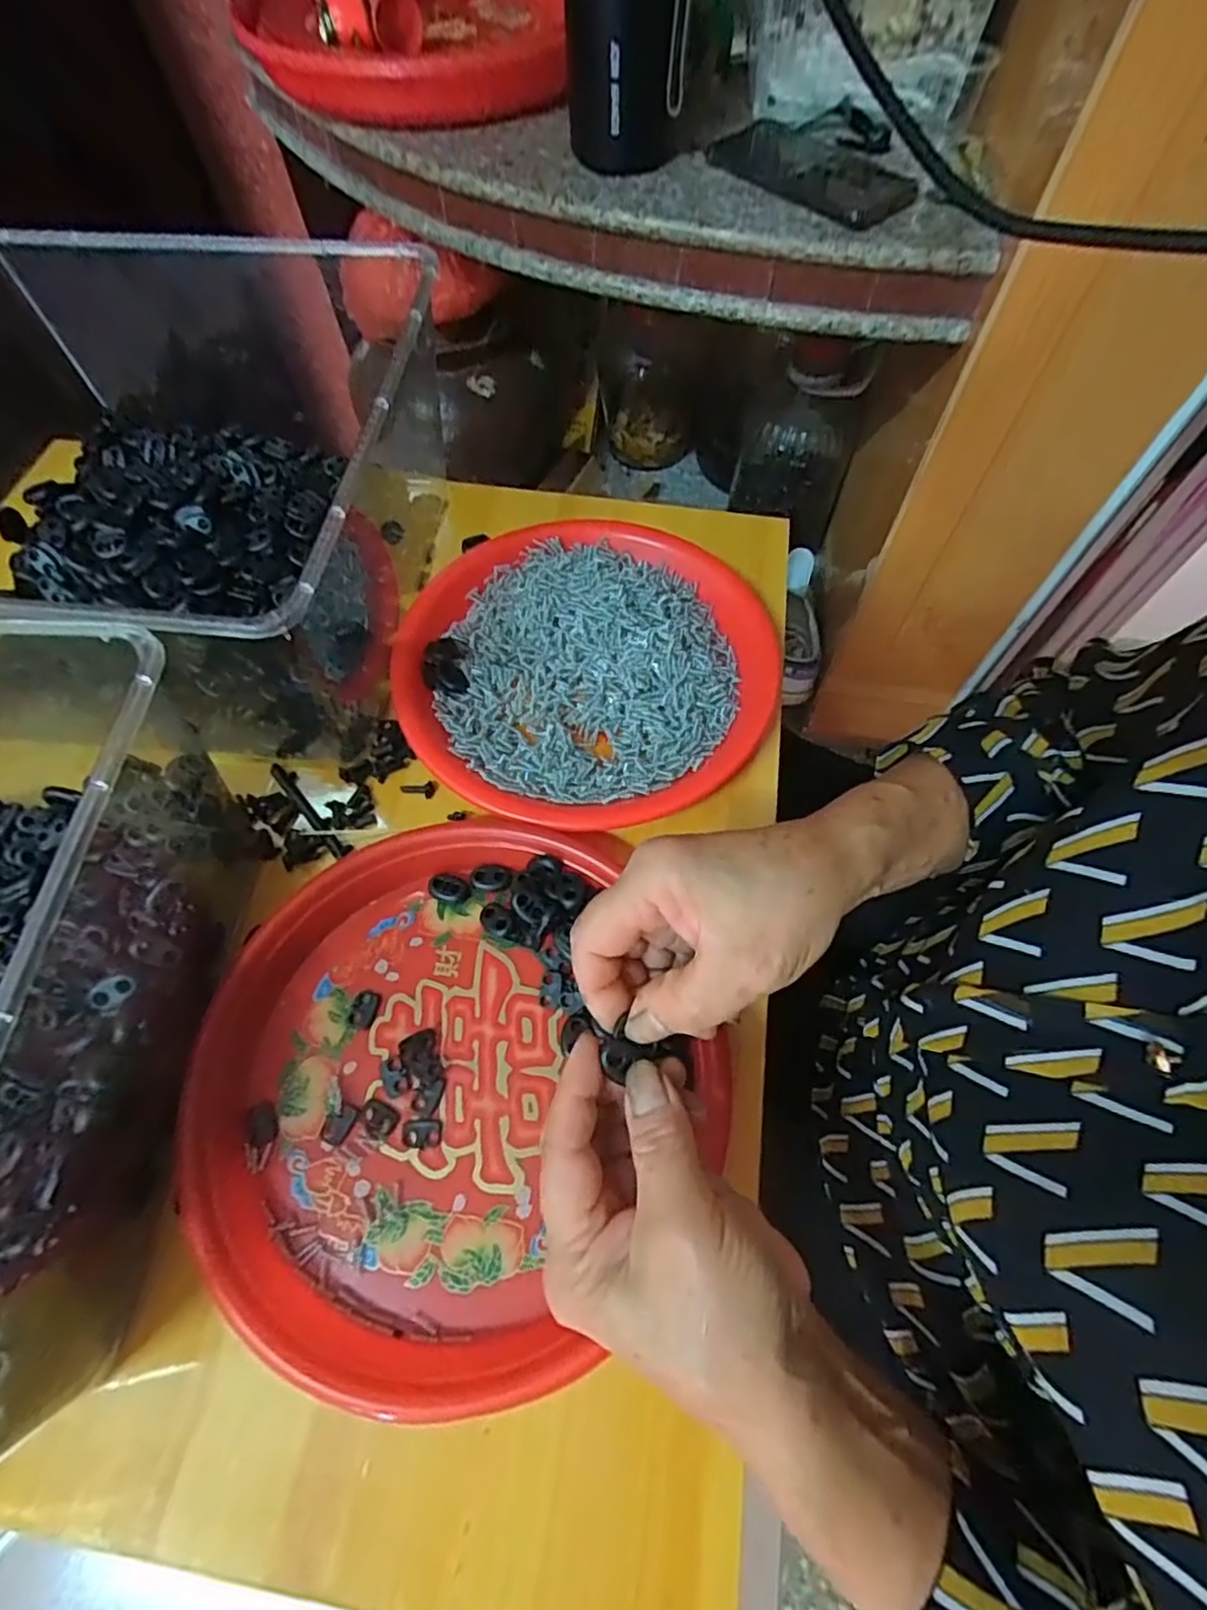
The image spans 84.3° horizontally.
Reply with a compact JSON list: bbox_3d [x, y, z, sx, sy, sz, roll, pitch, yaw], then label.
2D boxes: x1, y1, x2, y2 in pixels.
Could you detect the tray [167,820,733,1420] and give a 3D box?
[{"bbox_3d":[-0.073,0.125,0.308,0.222,0.027,0.230,0,63,1],"label":"tray"}]

